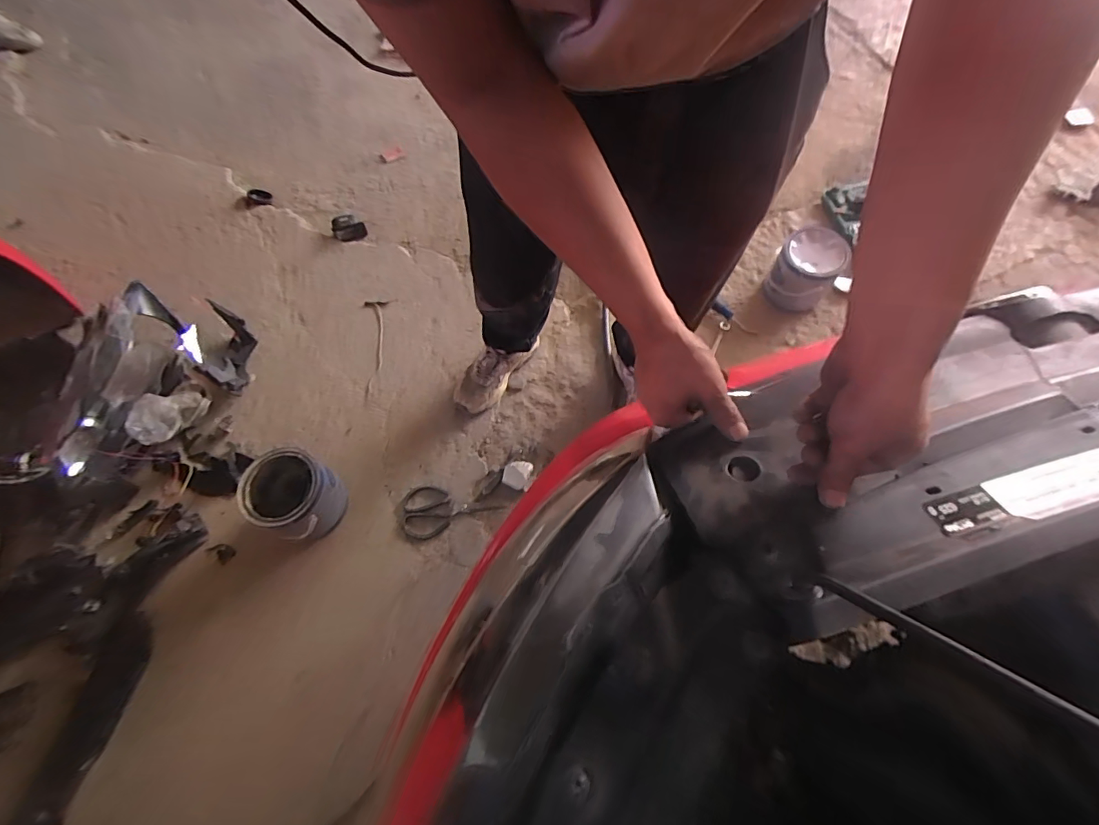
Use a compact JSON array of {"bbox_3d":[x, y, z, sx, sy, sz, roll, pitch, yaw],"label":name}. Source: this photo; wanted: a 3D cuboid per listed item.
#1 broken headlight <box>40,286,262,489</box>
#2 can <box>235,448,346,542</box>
[{"bbox_3d":[-0.909,-0.063,1.100,0.306,0.227,0.478,11,67,5],"label":"broken headlight"},{"bbox_3d":[-0.528,0.173,0.995,0.153,0.157,0.153,0,66,0],"label":"can"}]

